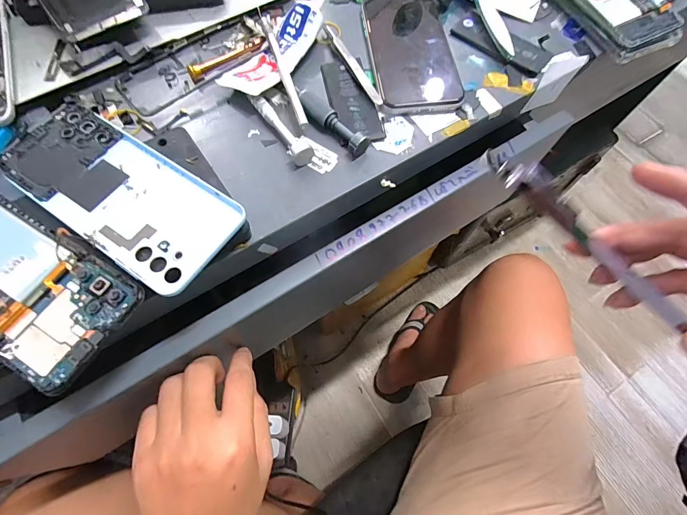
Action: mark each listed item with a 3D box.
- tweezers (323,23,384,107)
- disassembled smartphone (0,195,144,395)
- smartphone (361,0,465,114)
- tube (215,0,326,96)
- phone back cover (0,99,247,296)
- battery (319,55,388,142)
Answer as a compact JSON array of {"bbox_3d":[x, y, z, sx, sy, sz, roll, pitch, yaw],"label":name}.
[{"bbox_3d":[0.008,-0.176,0.326,0.011,0.012,0.101,-24,67,-13],"label":"tweezers"},{"bbox_3d":[-0.202,0.010,0.219,0.147,0.008,0.073,29,67,12],"label":"disassembled smartphone"},{"bbox_3d":[0.063,-0.198,0.338,0.075,0.016,0.144,-7,64,-5],"label":"smartphone"},{"bbox_3d":[-0.050,-0.194,0.321,0.040,0.023,0.137,34,68,14],"label":"tube"},{"bbox_3d":[-0.153,-0.046,0.248,0.170,0.009,0.077,34,70,11],"label":"phone back cover"},{"bbox_3d":[0.007,-0.140,0.316,0.039,0.007,0.094,-11,65,-7],"label":"battery"}]

